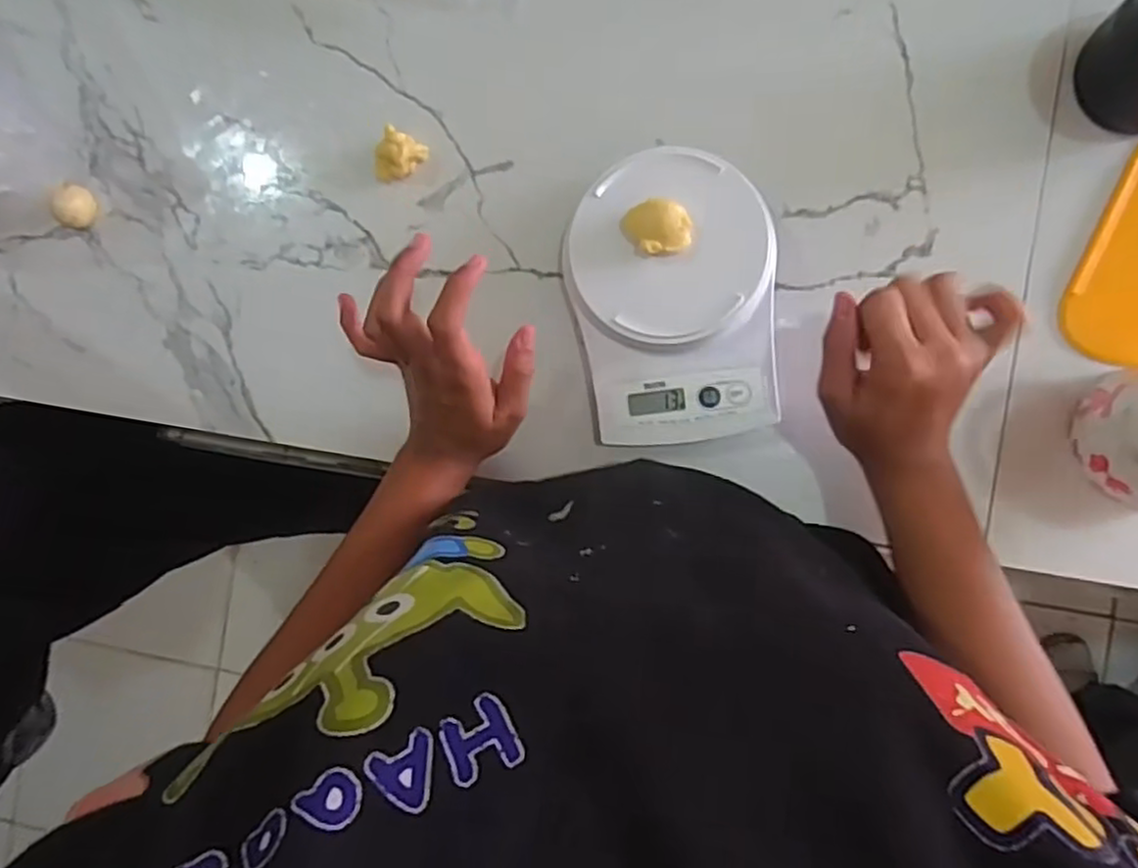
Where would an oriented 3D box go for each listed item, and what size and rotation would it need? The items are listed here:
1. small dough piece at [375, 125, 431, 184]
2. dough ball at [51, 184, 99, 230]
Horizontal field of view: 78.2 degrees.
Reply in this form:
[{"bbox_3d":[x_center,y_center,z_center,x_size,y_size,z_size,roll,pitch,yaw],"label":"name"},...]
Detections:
[{"bbox_3d":[-0.124,-0.198,0.500,0.023,0.027,0.037,38,94,6],"label":"small dough piece"},{"bbox_3d":[-0.375,-0.172,0.535,0.025,0.022,0.031,20,92,7],"label":"dough ball"}]

